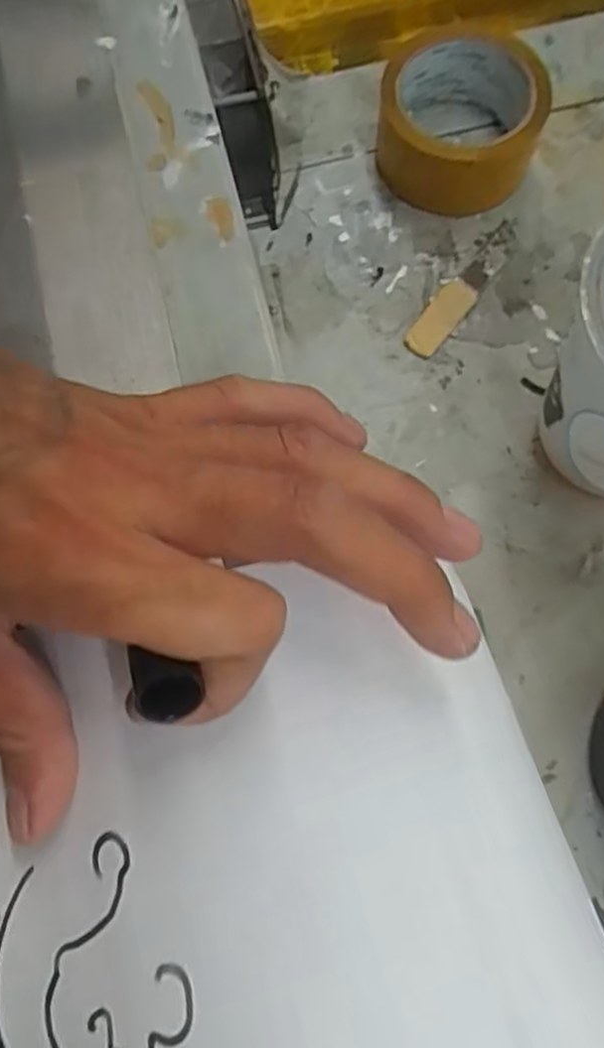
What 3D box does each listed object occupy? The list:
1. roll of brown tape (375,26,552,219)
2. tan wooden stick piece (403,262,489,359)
[{"bbox_3d":[0.097,-0.251,0.461,0.096,0.054,0.105,0,73,1],"label":"roll of brown tape"},{"bbox_3d":[0.088,-0.130,0.455,0.023,0.004,0.071,35,77,11],"label":"tan wooden stick piece"}]

